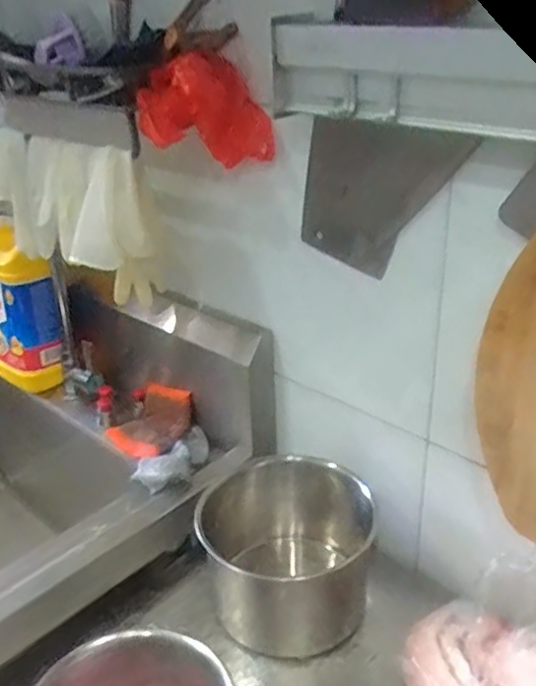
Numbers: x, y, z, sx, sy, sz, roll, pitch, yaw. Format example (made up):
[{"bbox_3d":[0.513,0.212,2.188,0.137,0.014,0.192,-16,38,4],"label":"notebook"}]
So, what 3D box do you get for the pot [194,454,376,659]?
[{"bbox_3d":[0.022,0.208,0.681,0.160,0.136,0.153,-2,28,1],"label":"pot"}]

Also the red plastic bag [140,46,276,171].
[{"bbox_3d":[-0.057,-0.209,0.616,0.118,0.094,0.049,-14,30,-20],"label":"red plastic bag"}]

